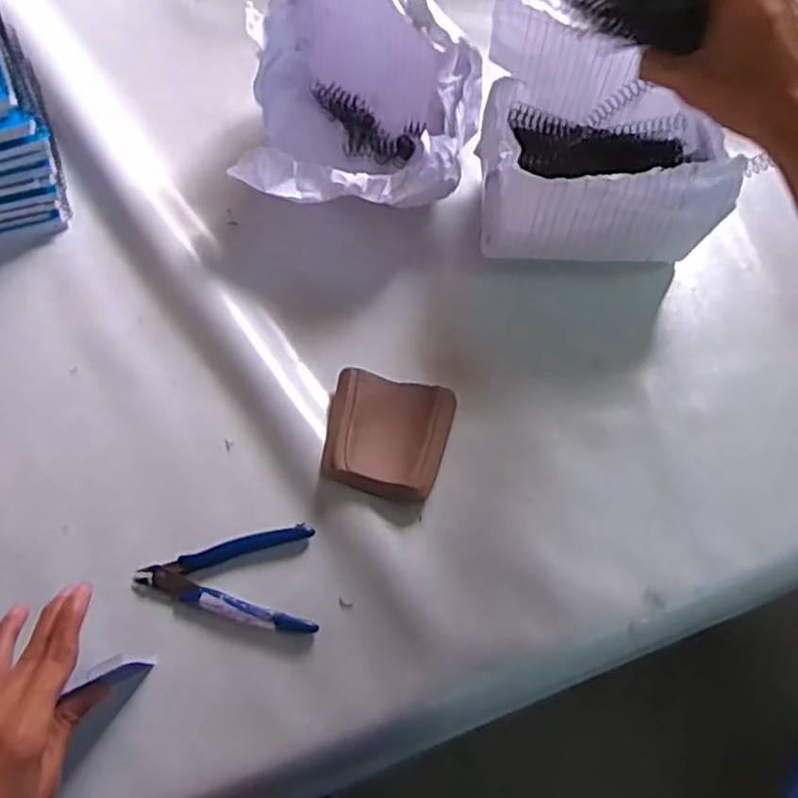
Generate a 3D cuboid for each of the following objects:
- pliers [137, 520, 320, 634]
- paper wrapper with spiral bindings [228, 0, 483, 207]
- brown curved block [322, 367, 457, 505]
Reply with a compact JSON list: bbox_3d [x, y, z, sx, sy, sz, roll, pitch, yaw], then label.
[{"bbox_3d":[-0.114,0.125,0.467,0.113,0.013,0.070,-6,66,-7],"label":"pliers"},{"bbox_3d":[-0.032,-0.240,0.573,0.181,0.123,0.207,16,65,4],"label":"paper wrapper with spiral bindings"},{"bbox_3d":[-0.009,0.026,0.512,0.087,0.024,0.090,13,65,2],"label":"brown curved block"}]

